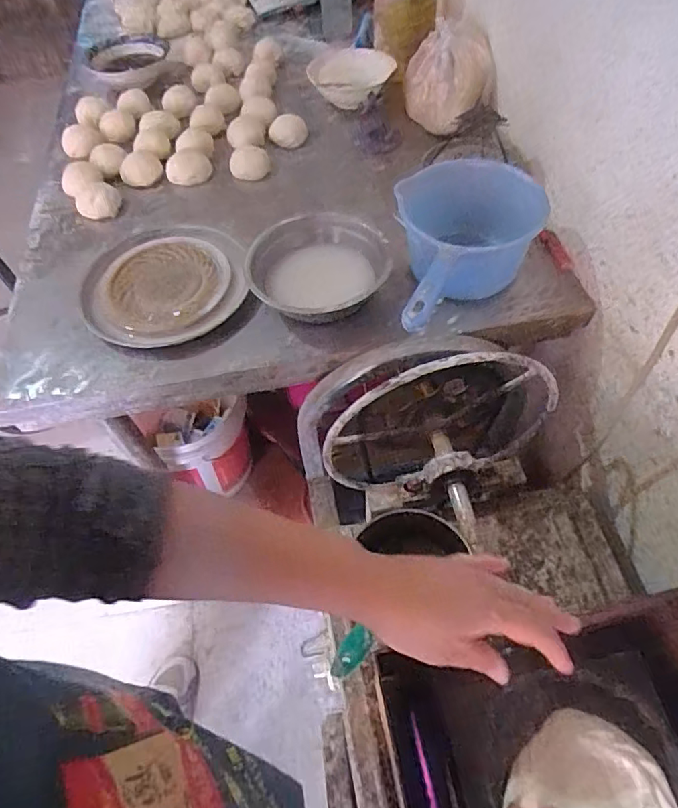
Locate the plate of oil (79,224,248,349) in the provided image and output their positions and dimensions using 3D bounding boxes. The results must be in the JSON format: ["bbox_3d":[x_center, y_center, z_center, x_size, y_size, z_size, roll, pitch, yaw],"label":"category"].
[{"bbox_3d":[-0.245,-0.171,0.730,0.224,0.041,0.217,-2,56,3],"label":"plate of oil"}]

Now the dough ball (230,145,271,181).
[{"bbox_3d":[-0.152,-0.411,0.895,0.065,0.035,0.054,-12,57,-4],"label":"dough ball"}]

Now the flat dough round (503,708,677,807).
[{"bbox_3d":[0.192,0.298,0.397,0.119,0.012,0.106,13,58,12],"label":"flat dough round"}]

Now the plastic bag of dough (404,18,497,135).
[{"bbox_3d":[0.179,-0.540,0.871,0.143,0.124,0.090,27,62,20],"label":"plastic bag of dough"}]

